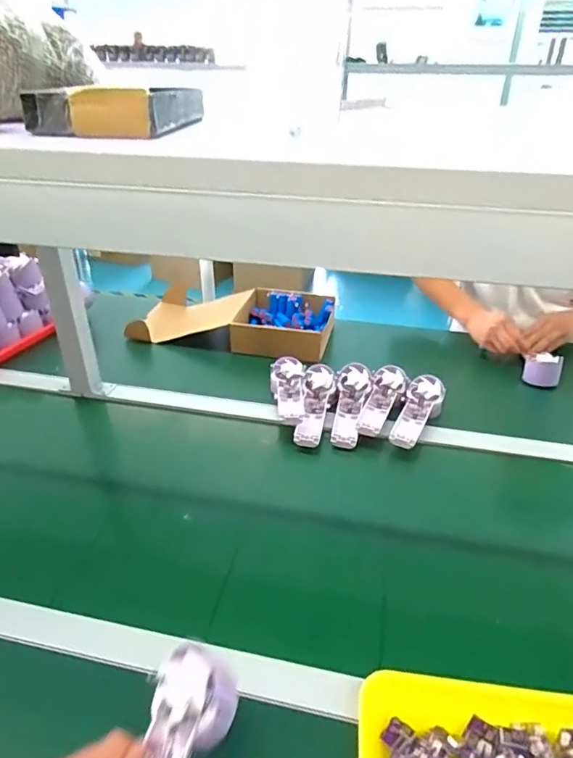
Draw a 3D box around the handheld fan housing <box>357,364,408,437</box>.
[{"bbox_3d":[0.169,0.036,0.882,0.055,0.031,0.178,12,34,18],"label":"handheld fan housing"}]

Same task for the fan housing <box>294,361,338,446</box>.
[{"bbox_3d":[0.051,0.041,0.878,0.060,0.049,0.182,5,33,8],"label":"fan housing"}]

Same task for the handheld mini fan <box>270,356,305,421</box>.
[{"bbox_3d":[0.000,0.016,0.898,0.060,0.028,0.166,1,33,1],"label":"handheld mini fan"}]

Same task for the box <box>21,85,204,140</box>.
[{"bbox_3d":[-0.119,-0.195,0.364,0.087,0.028,0.099,8,33,12],"label":"box"}]

